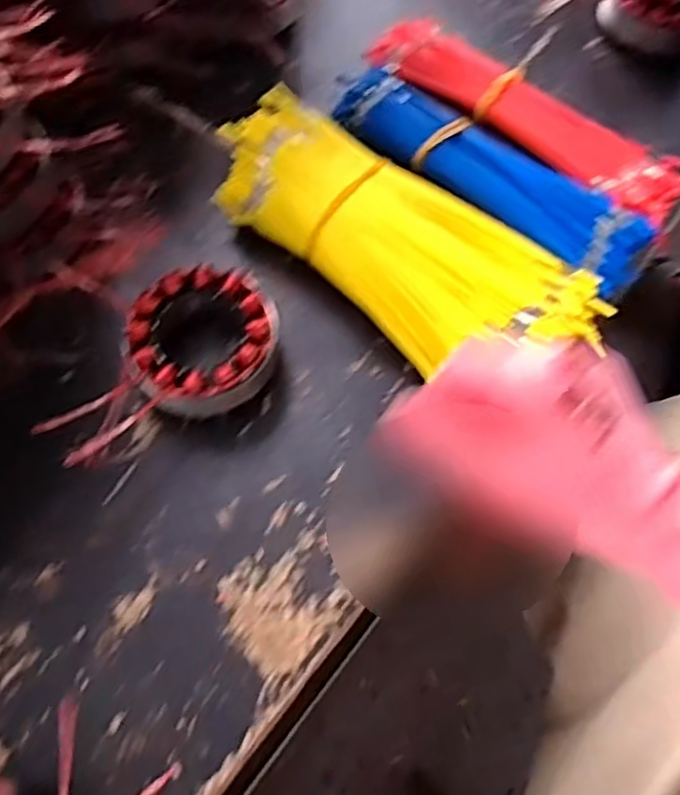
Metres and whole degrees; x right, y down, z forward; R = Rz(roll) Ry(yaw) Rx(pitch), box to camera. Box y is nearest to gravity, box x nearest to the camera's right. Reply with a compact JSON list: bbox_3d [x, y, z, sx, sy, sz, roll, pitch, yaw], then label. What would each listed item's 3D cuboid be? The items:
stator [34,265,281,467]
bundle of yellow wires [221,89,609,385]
[{"bbox_3d":[-0.096,-0.014,0.432,0.087,0.040,0.151,29,67,12],"label":"stator"},{"bbox_3d":[0.034,-0.093,0.458,0.253,0.057,0.111,38,70,16],"label":"bundle of yellow wires"}]

